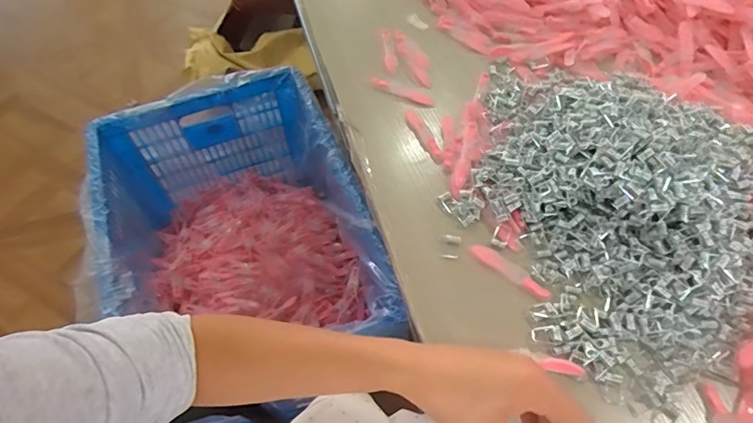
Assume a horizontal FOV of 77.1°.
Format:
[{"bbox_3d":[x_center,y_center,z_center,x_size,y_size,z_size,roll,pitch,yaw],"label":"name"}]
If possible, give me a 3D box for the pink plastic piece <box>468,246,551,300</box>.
[{"bbox_3d":[0.121,0.054,0.430,0.078,0.004,0.016,33,64,21],"label":"pink plastic piece"}]

